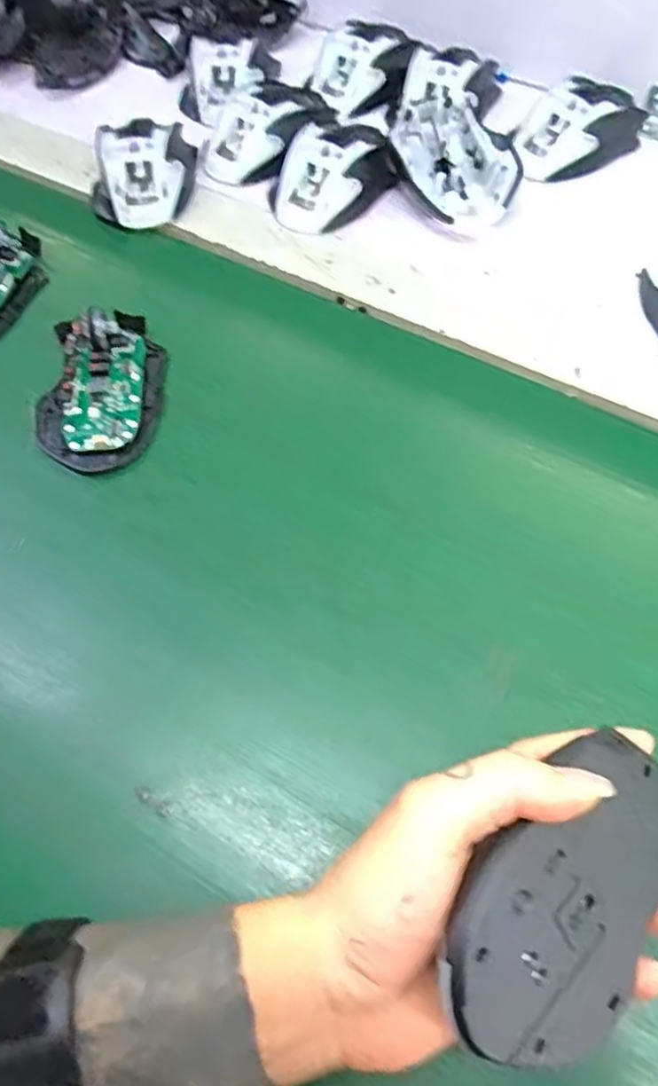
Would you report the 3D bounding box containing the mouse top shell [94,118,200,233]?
[{"bbox_3d":[-0.136,-0.276,0.519,0.067,0.035,0.097,7,62,7],"label":"mouse top shell"}]

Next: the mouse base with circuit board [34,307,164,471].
[{"bbox_3d":[-0.139,-0.098,0.424,0.071,0.025,0.108,0,61,3],"label":"mouse base with circuit board"}]

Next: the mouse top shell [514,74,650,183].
[{"bbox_3d":[0.191,-0.315,0.530,0.115,0.033,0.065,-24,63,-10],"label":"mouse top shell"}]

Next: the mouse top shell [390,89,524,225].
[{"bbox_3d":[0.088,-0.271,0.507,0.069,0.037,0.114,-25,63,-11],"label":"mouse top shell"}]

